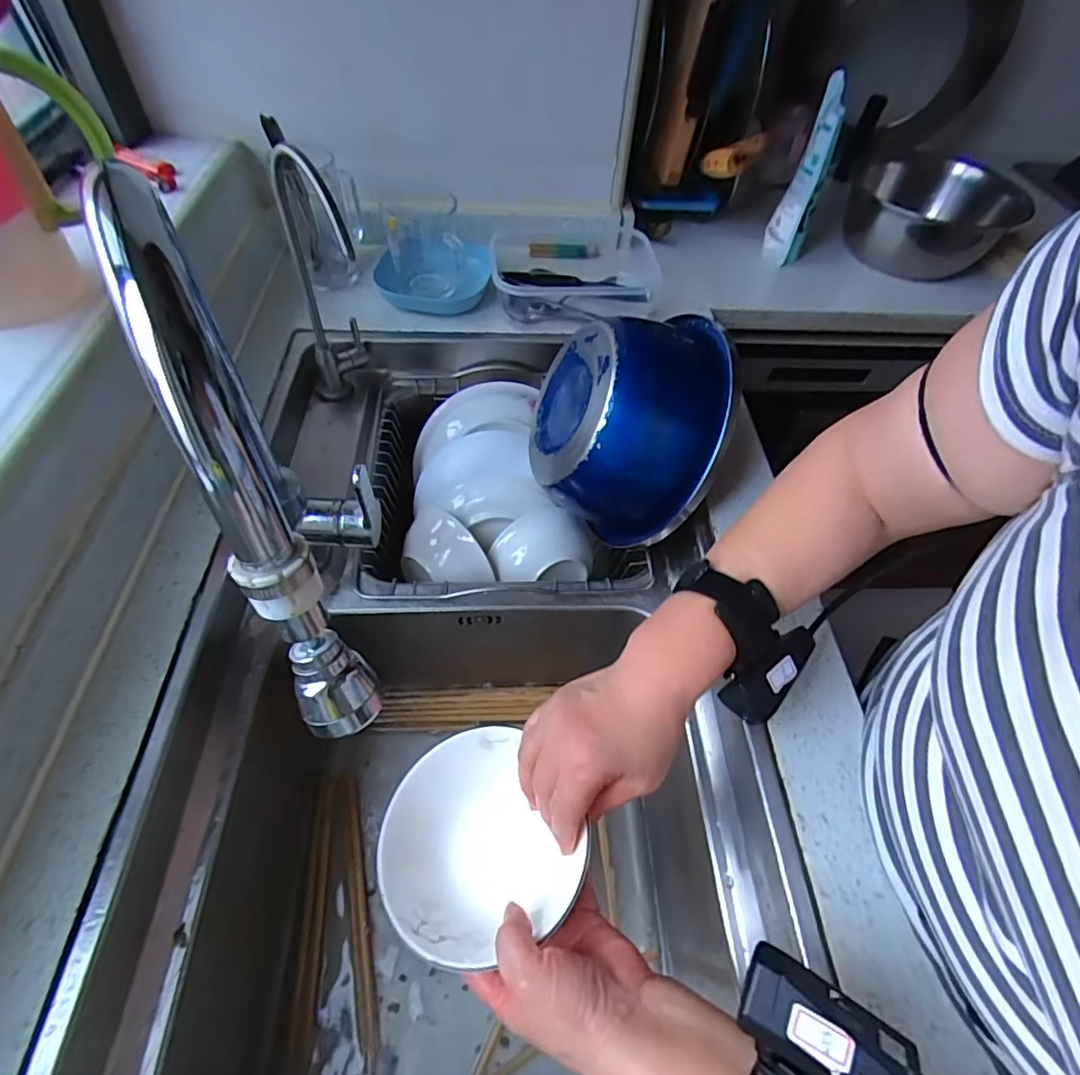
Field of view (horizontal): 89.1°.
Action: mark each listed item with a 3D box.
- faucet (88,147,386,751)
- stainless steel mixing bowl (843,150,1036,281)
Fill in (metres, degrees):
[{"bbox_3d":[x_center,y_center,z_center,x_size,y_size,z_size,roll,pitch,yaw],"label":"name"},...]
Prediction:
[{"bbox_3d":[-0.128,-0.020,0.306,0.063,0.292,0.232,-19,58,-15],"label":"faucet"},{"bbox_3d":[0.530,-0.450,0.768,0.182,0.102,0.149,12,54,4],"label":"stainless steel mixing bowl"}]

